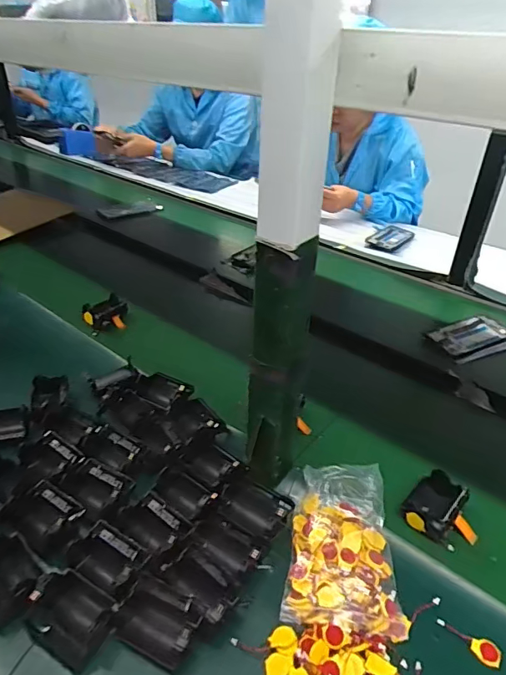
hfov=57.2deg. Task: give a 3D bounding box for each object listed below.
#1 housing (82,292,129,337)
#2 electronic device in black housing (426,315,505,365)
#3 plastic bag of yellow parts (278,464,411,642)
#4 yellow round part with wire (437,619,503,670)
[{"bbox_3d":[-0.270,-0.040,0.859,0.083,0.044,0.045,-15,37,-22],"label":"housing"},{"bbox_3d":[0.413,-0.002,0.860,0.164,0.013,0.097,-13,37,-20],"label":"electronic device in black housing"},{"bbox_3d":[0.091,0.203,0.470,0.114,0.051,0.161,3,35,3],"label":"plastic bag of yellow parts"},{"bbox_3d":[0.194,0.272,0.417,0.060,0.006,0.020,29,68,11],"label":"yellow round part with wire"}]

